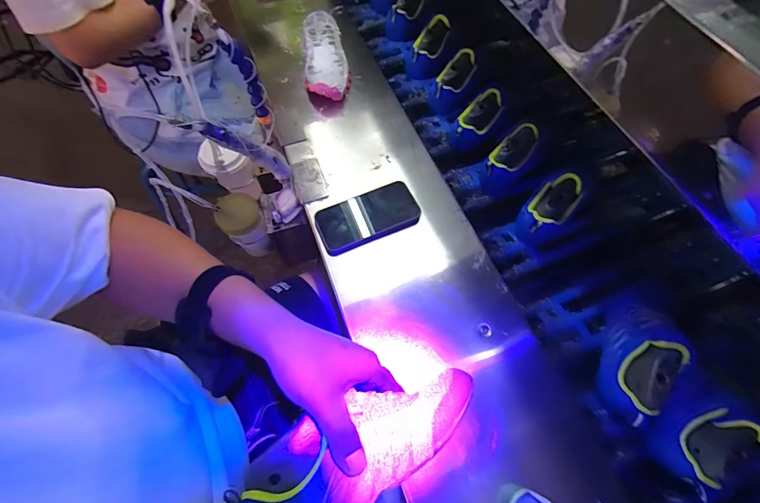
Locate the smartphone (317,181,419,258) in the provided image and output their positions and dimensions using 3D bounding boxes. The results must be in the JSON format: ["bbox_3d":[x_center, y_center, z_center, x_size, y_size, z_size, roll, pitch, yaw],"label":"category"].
[{"bbox_3d":[-0.020,-0.057,0.541,0.158,0.020,0.079,-21,65,-11],"label":"smartphone"}]

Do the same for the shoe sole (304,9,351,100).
[{"bbox_3d":[-0.114,-0.405,0.705,0.089,0.040,0.259,-8,63,-4],"label":"shoe sole"}]

